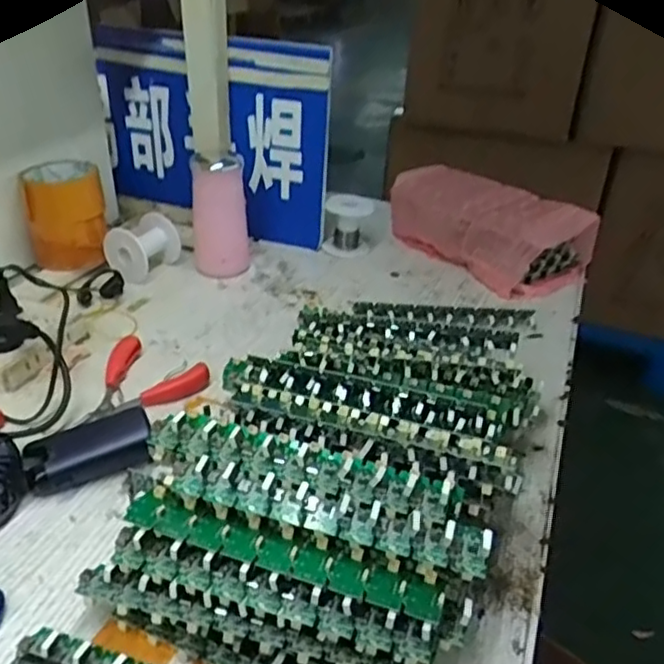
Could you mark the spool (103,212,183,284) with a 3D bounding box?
[{"bbox_3d":[-0.228,-0.098,0.785,0.063,0.063,0.084,12,34,16],"label":"spool"}]

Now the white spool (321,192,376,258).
[{"bbox_3d":[0.019,-0.140,0.862,0.060,0.073,0.056,-3,33,-10],"label":"white spool"}]

